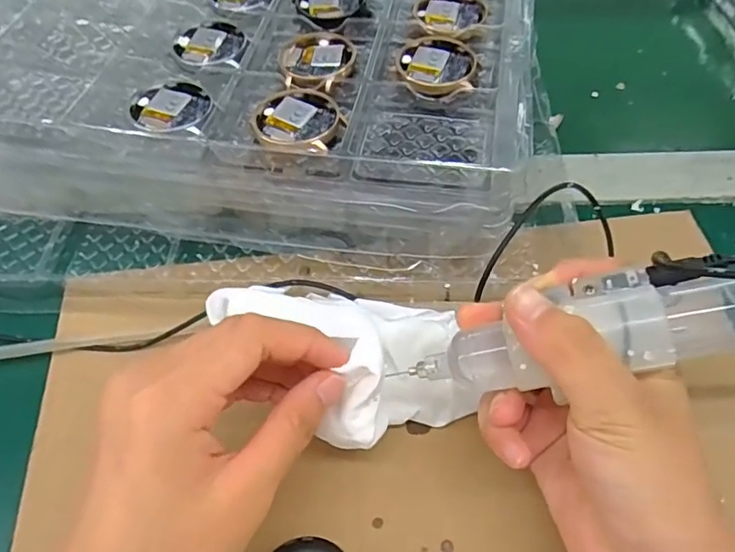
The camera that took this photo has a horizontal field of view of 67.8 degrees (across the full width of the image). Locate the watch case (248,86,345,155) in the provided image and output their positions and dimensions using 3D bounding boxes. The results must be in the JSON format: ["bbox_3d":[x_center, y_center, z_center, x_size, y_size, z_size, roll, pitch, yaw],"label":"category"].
[{"bbox_3d":[-0.035,-0.079,0.282,0.048,0.012,0.047,13,59,9],"label":"watch case"}]

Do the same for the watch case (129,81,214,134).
[{"bbox_3d":[-0.104,-0.090,0.291,0.038,0.011,0.039,16,60,11],"label":"watch case"}]

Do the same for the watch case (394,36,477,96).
[{"bbox_3d":[0.039,-0.121,0.310,0.043,0.004,0.046,10,59,7],"label":"watch case"}]

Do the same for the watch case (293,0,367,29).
[{"bbox_3d":[-0.024,-0.175,0.347,0.043,0.004,0.041,35,65,20],"label":"watch case"}]

